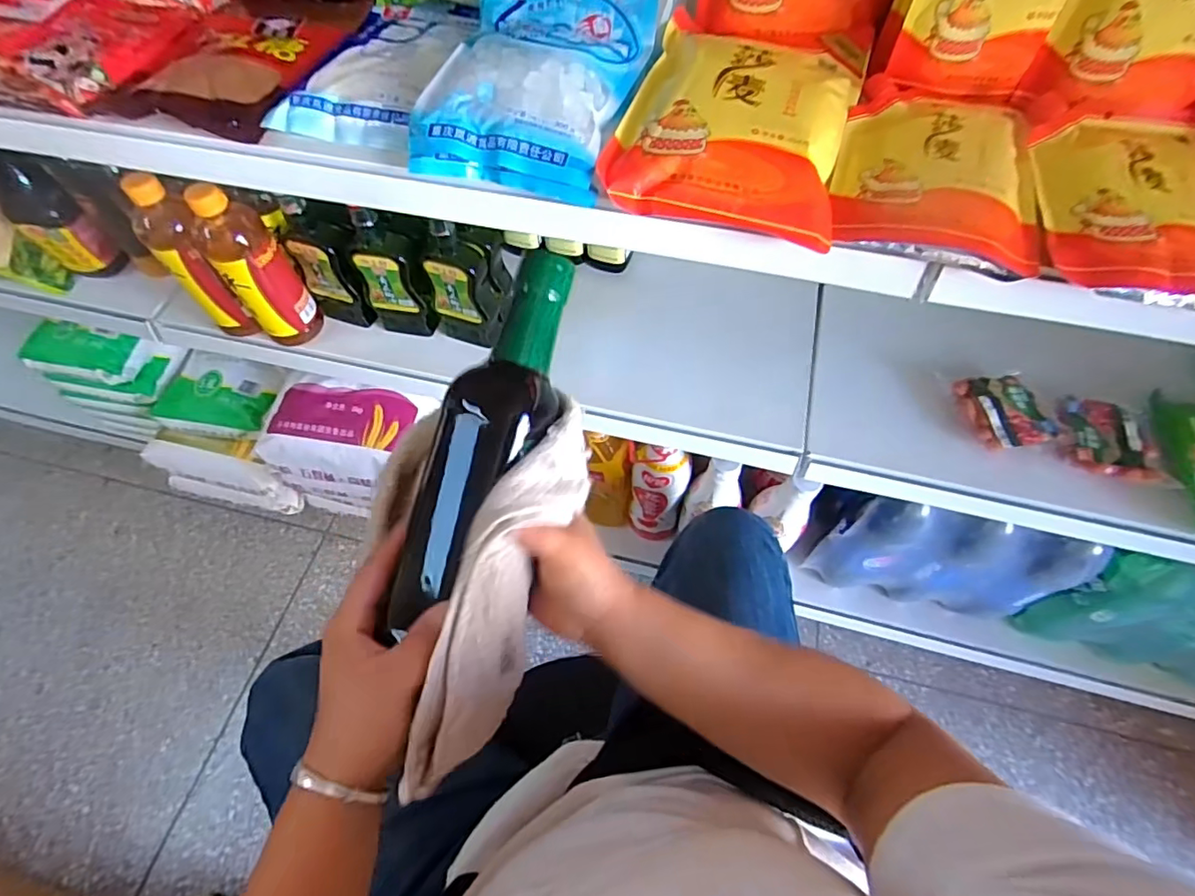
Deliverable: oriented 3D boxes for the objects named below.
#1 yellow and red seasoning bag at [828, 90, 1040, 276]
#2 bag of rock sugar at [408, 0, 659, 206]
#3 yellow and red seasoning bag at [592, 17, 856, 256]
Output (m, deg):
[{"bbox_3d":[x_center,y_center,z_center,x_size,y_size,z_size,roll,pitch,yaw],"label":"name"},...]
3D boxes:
[{"bbox_3d":[0.263,-0.225,0.431,0.140,0.022,0.203,16,63,10],"label":"yellow and red seasoning bag"},{"bbox_3d":[-0.047,-0.302,0.449,0.150,0.061,0.205,12,62,7],"label":"bag of rock sugar"},{"bbox_3d":[0.116,-0.274,0.450,0.172,0.027,0.250,16,63,9],"label":"yellow and red seasoning bag"}]

